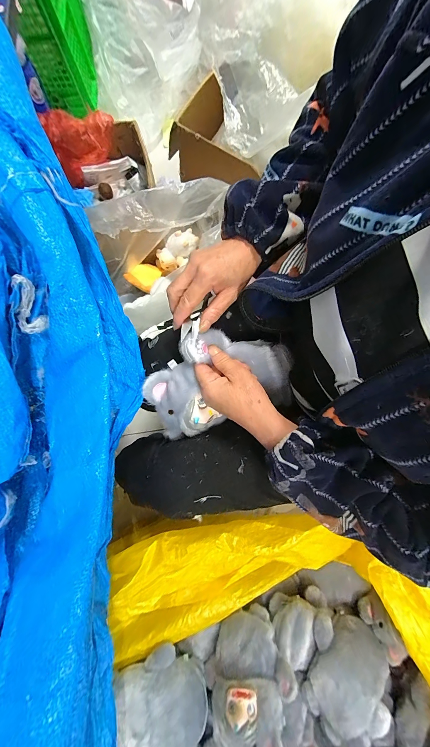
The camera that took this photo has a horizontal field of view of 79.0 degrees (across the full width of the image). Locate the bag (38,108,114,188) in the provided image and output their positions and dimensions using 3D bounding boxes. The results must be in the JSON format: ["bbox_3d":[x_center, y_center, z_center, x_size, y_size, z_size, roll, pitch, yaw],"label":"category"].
[{"bbox_3d":[-0.336,-0.592,0.667,0.164,0.100,0.112,-31,81,-5],"label":"bag"}]

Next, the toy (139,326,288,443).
[{"bbox_3d":[0.007,0.014,0.347,0.186,0.091,0.116,-18,80,-3],"label":"toy"}]

